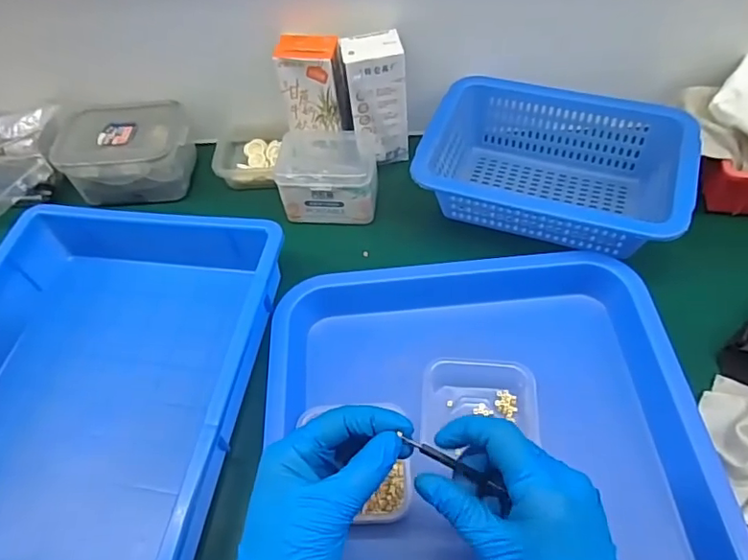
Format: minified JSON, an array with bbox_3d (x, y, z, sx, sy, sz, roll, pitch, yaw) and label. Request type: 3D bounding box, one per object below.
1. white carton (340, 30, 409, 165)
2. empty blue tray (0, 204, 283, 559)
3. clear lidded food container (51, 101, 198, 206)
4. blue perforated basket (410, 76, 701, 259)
[{"bbox_3d":[0.003,-0.175,0.542,0.054,0.122,0.037,-7,55,0],"label":"white carton"},{"bbox_3d":[-0.222,0.109,0.413,0.243,0.073,0.363,5,56,8],"label":"empty blue tray"},{"bbox_3d":[-0.255,-0.131,0.577,0.128,0.061,0.097,-8,55,0],"label":"clear lidded food container"},{"bbox_3d":[0.163,-0.101,0.514,0.225,0.074,0.156,14,58,14],"label":"blue perforated basket"}]

